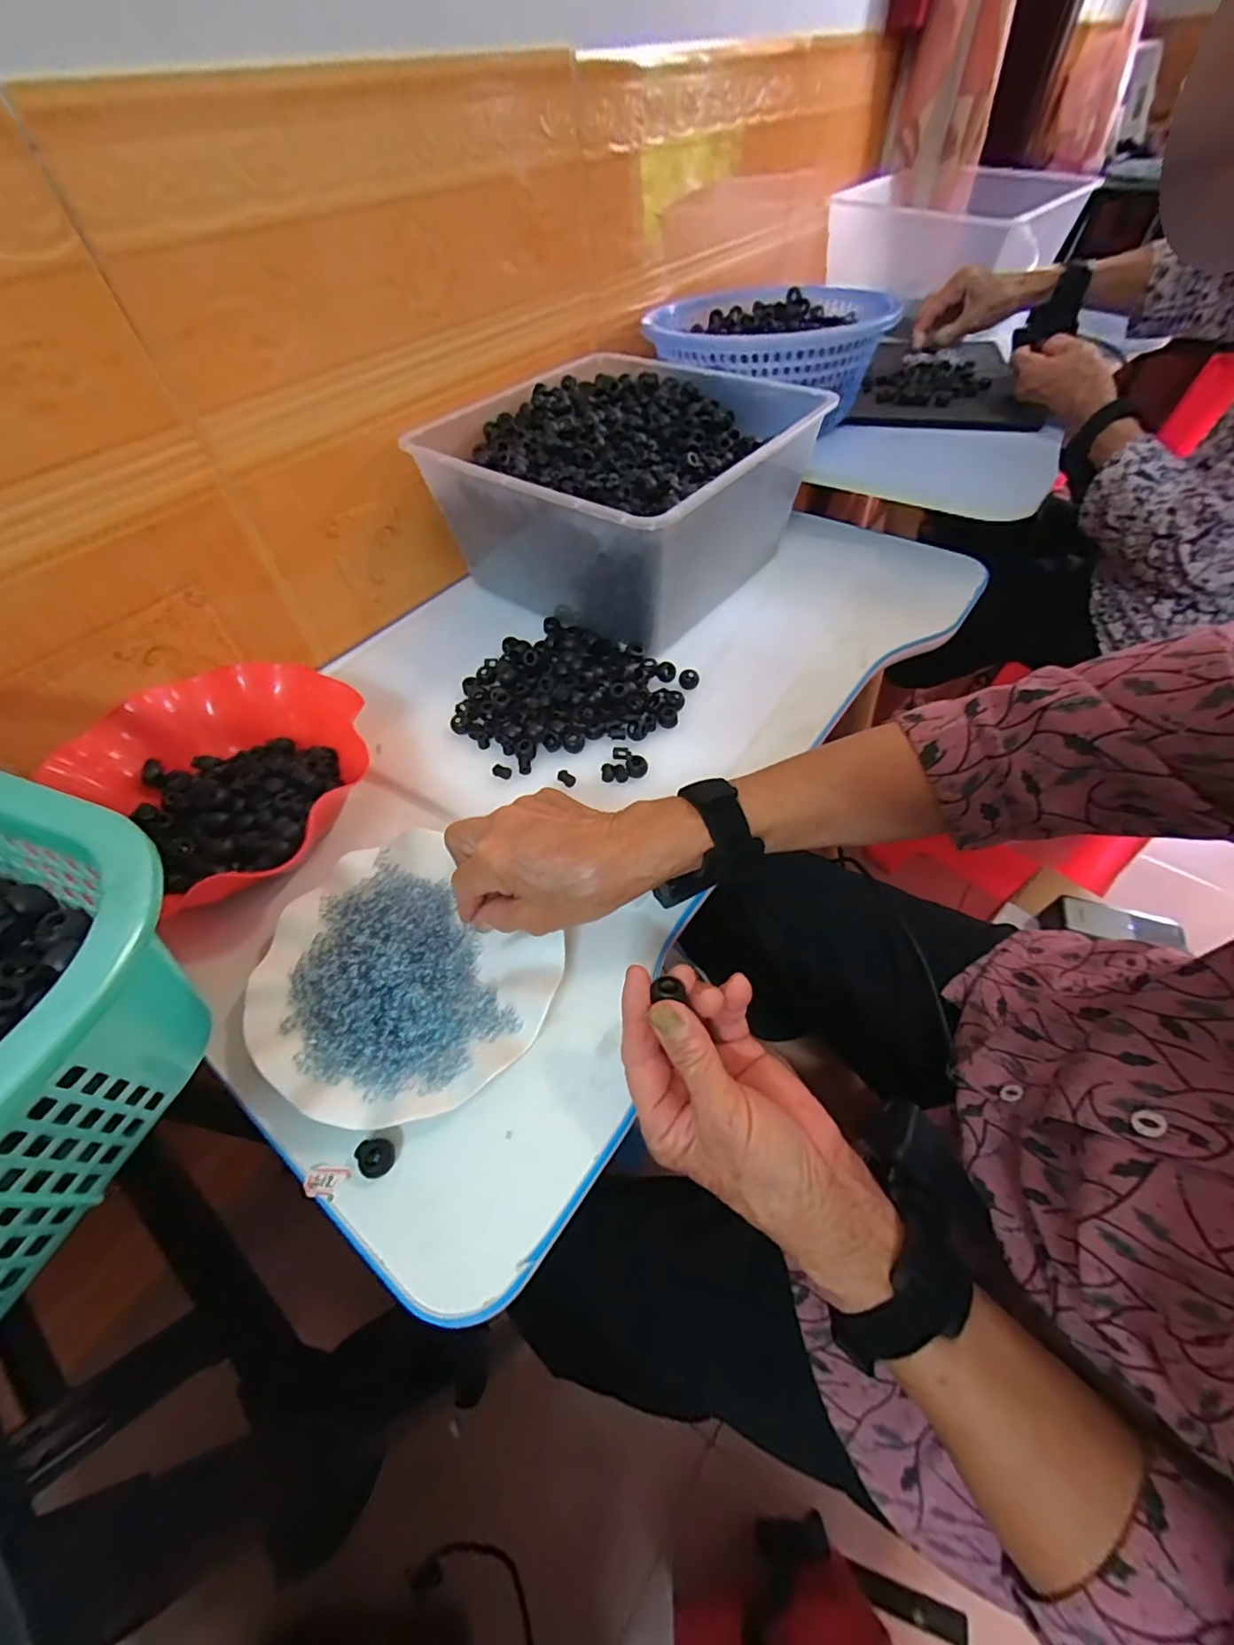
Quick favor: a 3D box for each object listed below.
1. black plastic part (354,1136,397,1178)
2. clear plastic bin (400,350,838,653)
[{"bbox_3d":[-0.128,0.177,0.300,0.019,0.008,0.018,-7,53,-2],"label":"black plastic part"},{"bbox_3d":[0.009,-0.326,0.573,0.302,0.144,0.320,28,59,22],"label":"clear plastic bin"}]

